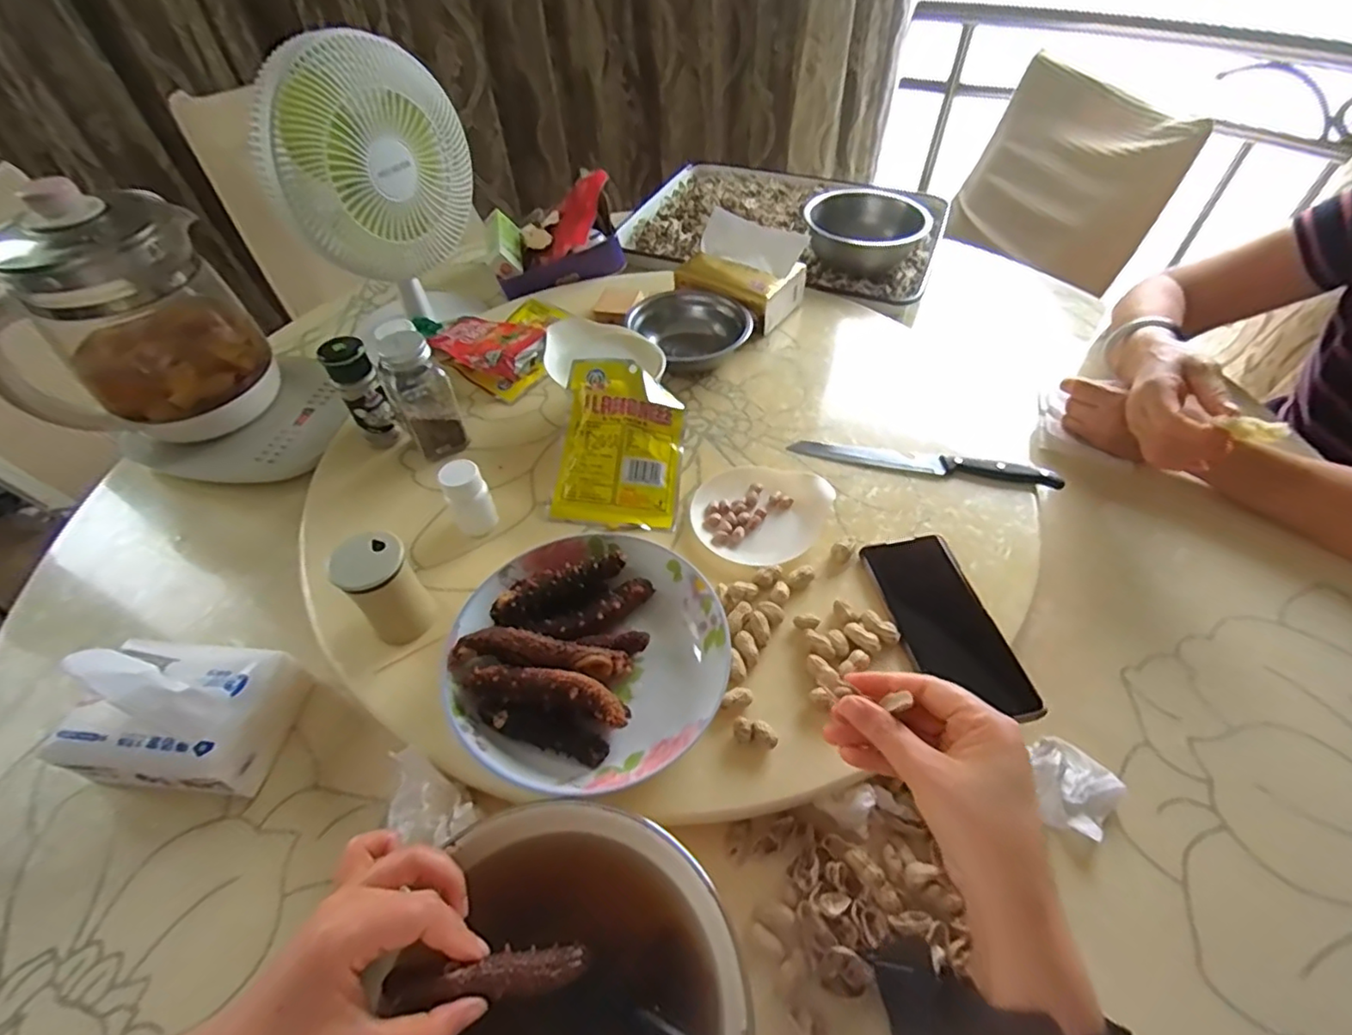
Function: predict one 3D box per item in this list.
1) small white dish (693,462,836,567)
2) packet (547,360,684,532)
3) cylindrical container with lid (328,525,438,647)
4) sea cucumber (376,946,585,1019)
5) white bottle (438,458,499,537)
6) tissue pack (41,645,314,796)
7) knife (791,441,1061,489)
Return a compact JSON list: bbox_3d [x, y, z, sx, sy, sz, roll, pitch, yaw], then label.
[{"bbox_3d":[0.075,-0.004,0.536,0.114,0.016,0.112,0,51,1],"label":"small white dish"},{"bbox_3d":[-0.049,-0.070,0.560,0.112,0.018,0.157,8,79,1],"label":"packet"},{"bbox_3d":[-0.218,0.057,0.454,0.046,0.098,0.046,0,51,1],"label":"cylindrical container with lid"},{"bbox_3d":[-0.094,0.231,0.302,0.097,0.014,0.021,7,48,-19],"label":"sea cucumber"},{"bbox_3d":[-0.179,-0.015,0.519,0.034,0.072,0.027,-25,54,-18],"label":"white bottle"},{"bbox_3d":[-0.363,0.140,0.435,0.132,0.088,0.097,4,51,4],"label":"tissue pack"},{"bbox_3d":[0.235,-0.054,0.571,0.238,0.015,0.022,10,51,9],"label":"knife"}]

